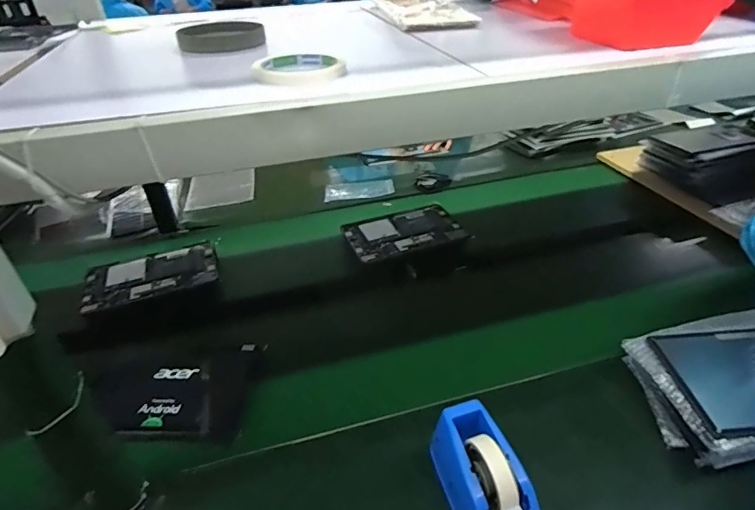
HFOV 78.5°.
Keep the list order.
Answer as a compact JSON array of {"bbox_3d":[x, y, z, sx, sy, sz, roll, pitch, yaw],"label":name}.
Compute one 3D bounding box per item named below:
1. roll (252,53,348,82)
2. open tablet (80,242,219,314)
[{"bbox_3d":[-0.083,-0.201,0.499,0.094,0.017,0.111,-7,36,-5],"label":"roll"},{"bbox_3d":[-0.468,0.040,0.961,0.257,0.010,0.164,-13,37,-12],"label":"open tablet"}]

